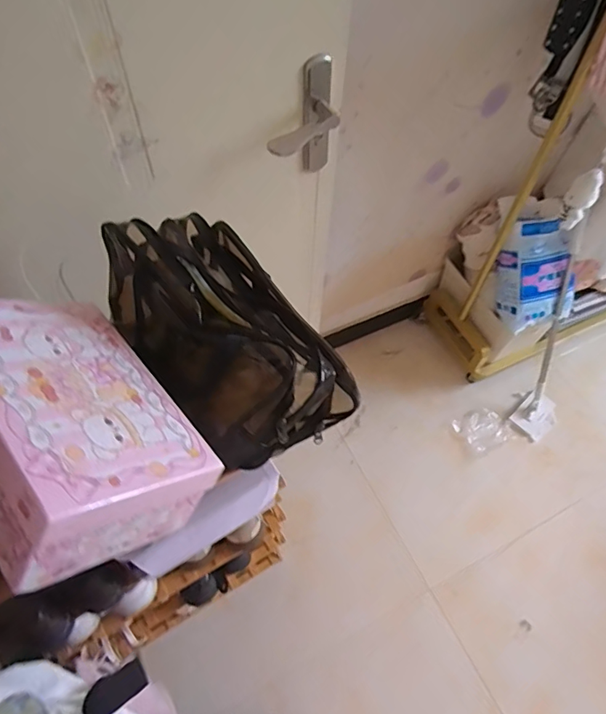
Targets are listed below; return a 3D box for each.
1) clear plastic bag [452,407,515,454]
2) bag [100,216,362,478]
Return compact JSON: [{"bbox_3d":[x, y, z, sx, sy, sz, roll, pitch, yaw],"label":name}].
[{"bbox_3d":[0.561,0.226,1.514,0.141,0.033,0.128,-25,60,-18],"label":"clear plastic bag"},{"bbox_3d":[-0.098,-0.021,0.598,0.165,0.147,0.321,-39,78,-24],"label":"bag"}]

